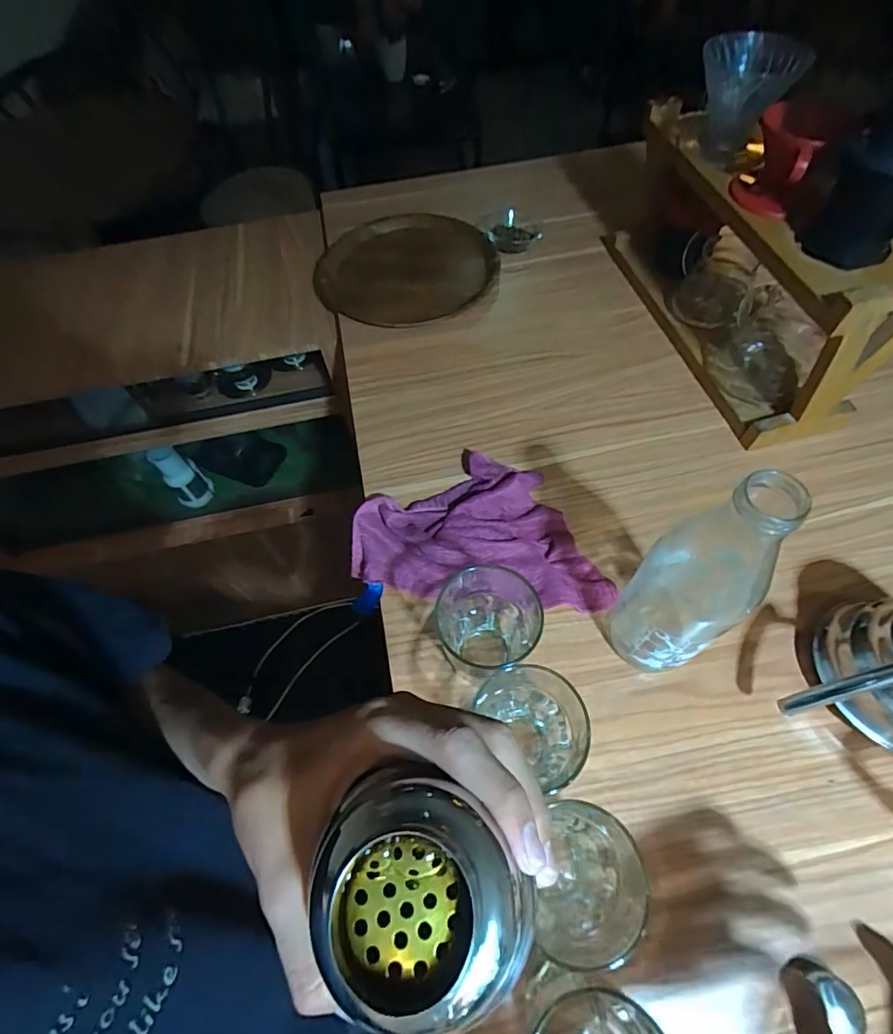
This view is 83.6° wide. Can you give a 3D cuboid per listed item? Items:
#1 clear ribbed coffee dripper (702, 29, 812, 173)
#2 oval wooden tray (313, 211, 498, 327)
[{"bbox_3d":[0.351,-0.491,0.592,0.093,0.101,0.088,-23,61,-10],"label":"clear ribbed coffee dripper"},{"bbox_3d":[-0.062,-0.417,0.838,0.275,0.033,0.286,31,66,19],"label":"oval wooden tray"}]

